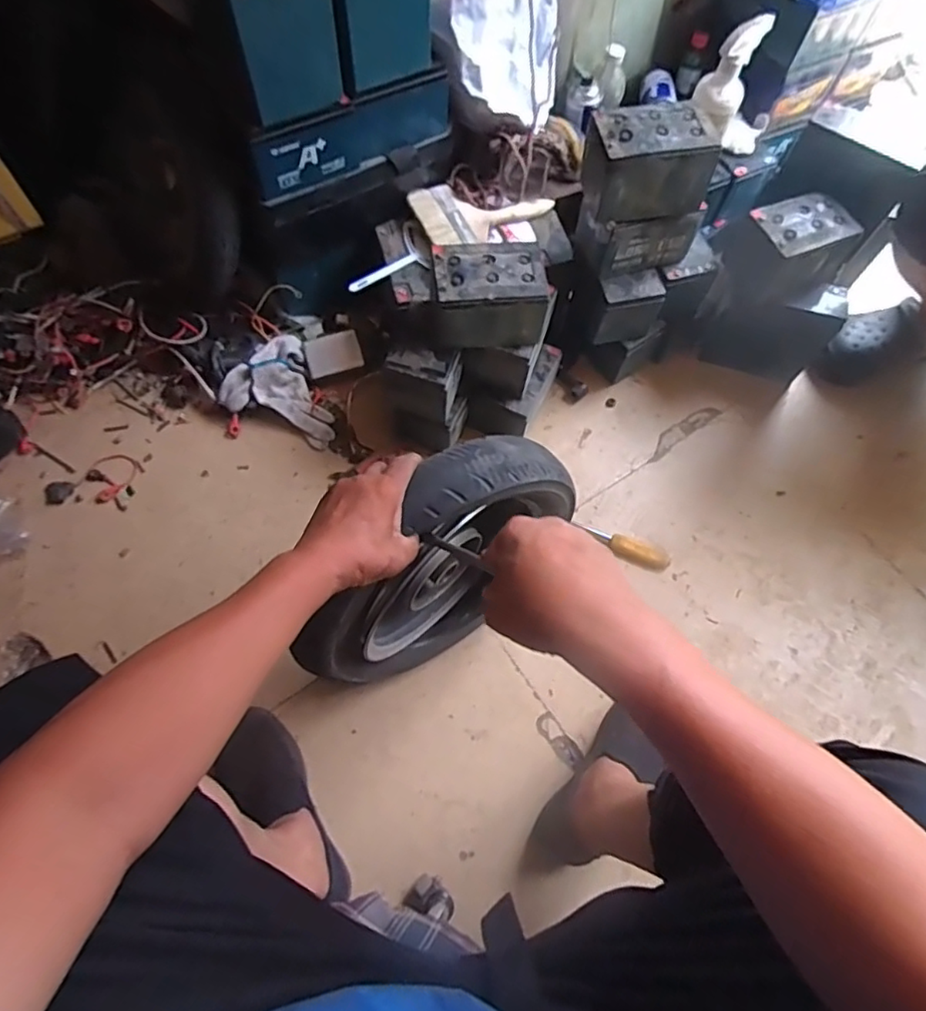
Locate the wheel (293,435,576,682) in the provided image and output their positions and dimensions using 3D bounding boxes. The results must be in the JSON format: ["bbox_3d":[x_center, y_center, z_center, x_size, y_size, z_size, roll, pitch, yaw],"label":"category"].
[{"bbox_3d":[-0.027,0.080,0.706,0.341,0.333,0.113,-41,74,-18],"label":"wheel"}]

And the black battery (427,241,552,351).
[{"bbox_3d":[0.033,-0.293,0.848,0.155,0.099,0.113,-9,67,-7],"label":"black battery"}]

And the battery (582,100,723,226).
[{"bbox_3d":[0.252,-0.467,0.831,0.154,0.114,0.099,-8,67,-6],"label":"battery"}]

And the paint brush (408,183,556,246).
[{"bbox_3d":[0.033,-0.495,0.998,0.222,0.027,0.128,-25,70,-13],"label":"paint brush"}]

